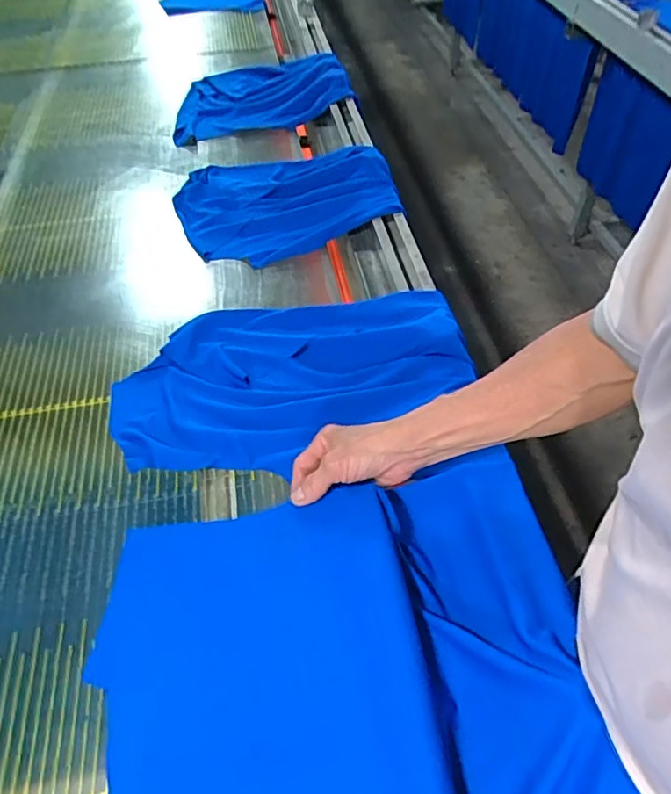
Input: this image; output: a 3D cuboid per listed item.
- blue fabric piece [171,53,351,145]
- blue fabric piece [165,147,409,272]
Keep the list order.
[{"bbox_3d":[-0.163,-0.649,1.163,0.369,0.033,0.291,-13,52,-8],"label":"blue fabric piece"},{"bbox_3d":[-0.081,-0.328,0.881,0.330,0.033,0.258,-22,54,-13],"label":"blue fabric piece"}]

